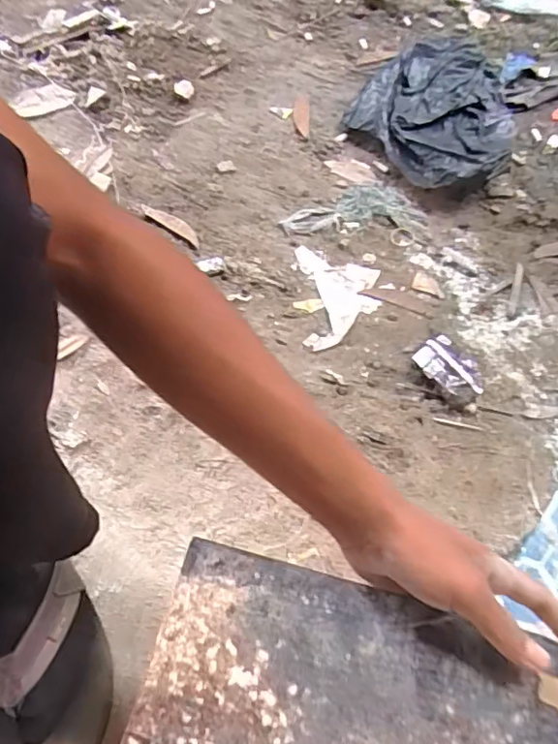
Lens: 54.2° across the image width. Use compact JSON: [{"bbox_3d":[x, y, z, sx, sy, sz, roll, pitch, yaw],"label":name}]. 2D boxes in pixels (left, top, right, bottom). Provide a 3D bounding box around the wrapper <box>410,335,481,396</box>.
[{"bbox_3d":[0.197,-0.004,0.627,0.057,0.015,0.079,-34,66,-20],"label":"wrapper"}]

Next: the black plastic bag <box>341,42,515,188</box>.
[{"bbox_3d":[0.248,-0.394,0.821,0.237,0.059,0.287,29,63,14],"label":"black plastic bag"}]

